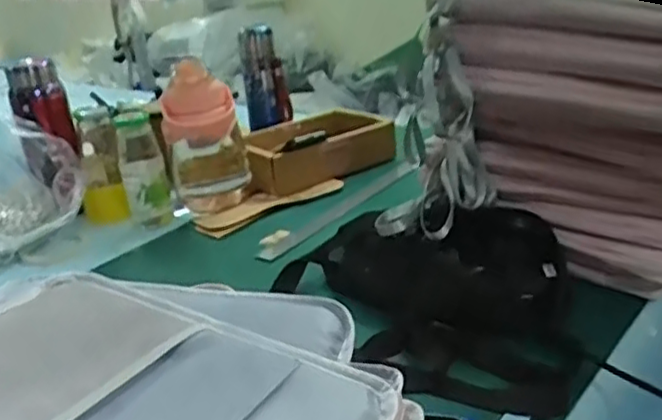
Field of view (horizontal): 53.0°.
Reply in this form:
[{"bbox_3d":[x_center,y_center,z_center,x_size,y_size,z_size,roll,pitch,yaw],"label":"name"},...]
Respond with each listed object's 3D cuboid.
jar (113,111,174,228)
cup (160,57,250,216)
[{"bbox_3d":[-0.264,-0.056,0.938,0.061,0.153,0.083,-12,25,-16],"label":"jar"},{"bbox_3d":[-0.173,-0.094,0.921,0.108,0.192,0.084,-10,24,-12],"label":"cup"}]

